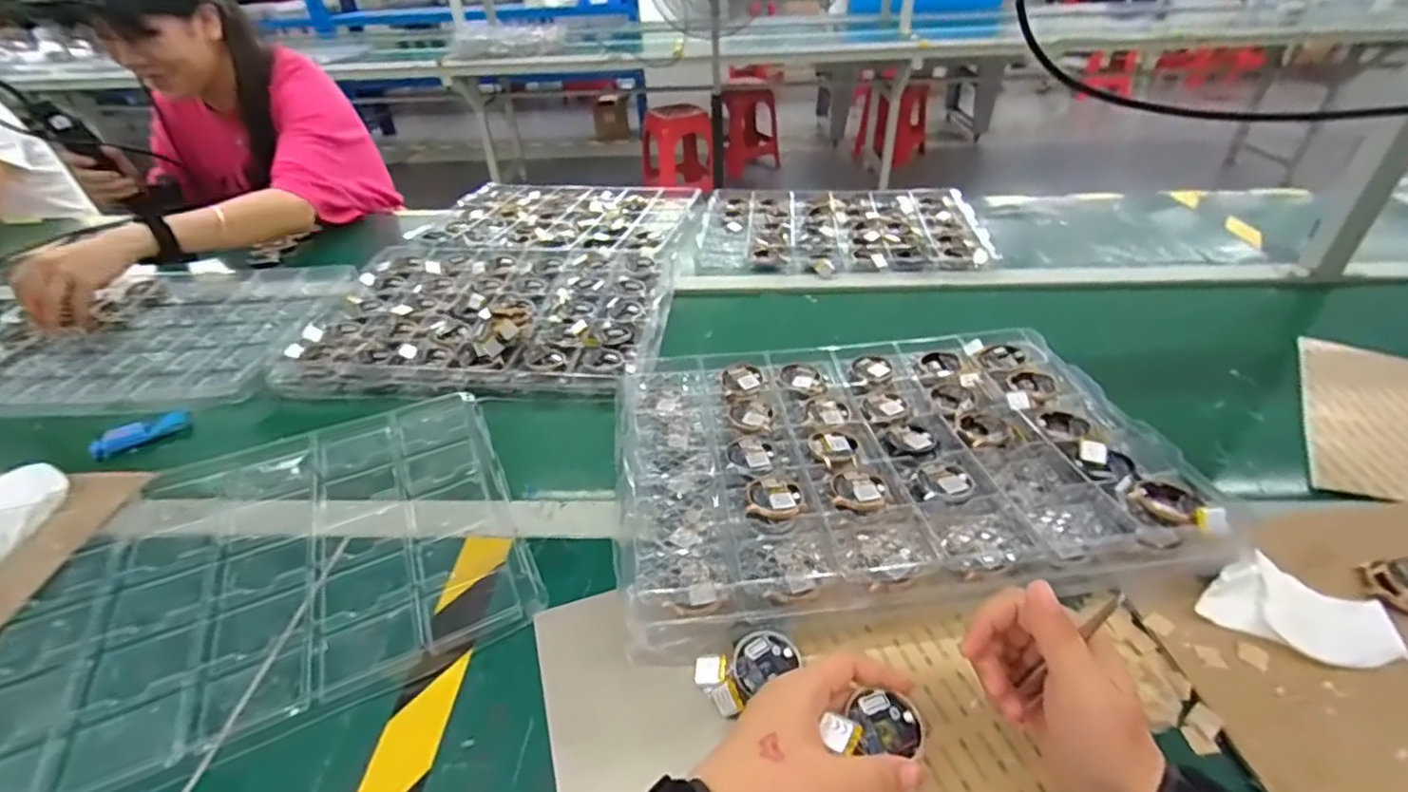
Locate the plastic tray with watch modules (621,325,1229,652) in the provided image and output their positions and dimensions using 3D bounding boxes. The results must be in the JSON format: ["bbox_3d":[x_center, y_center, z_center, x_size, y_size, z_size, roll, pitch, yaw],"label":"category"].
[{"bbox_3d":[0.149,0.051,0.545,0.442,0.062,0.308,-5,38,-6],"label":"plastic tray with watch modules"}]

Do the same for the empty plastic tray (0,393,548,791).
[{"bbox_3d":[-0.372,0.136,0.489,0.423,0.017,0.303,-15,40,-18],"label":"empty plastic tray"}]

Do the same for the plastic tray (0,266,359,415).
[{"bbox_3d":[-0.724,-0.091,0.808,0.456,0.036,0.328,2,38,3],"label":"plastic tray"}]

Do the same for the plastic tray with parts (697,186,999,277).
[{"bbox_3d":[0.218,-0.283,1.007,0.436,0.027,0.334,-1,37,2],"label":"plastic tray with parts"}]

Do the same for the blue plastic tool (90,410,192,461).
[{"bbox_3d":[-0.588,0.038,0.644,0.082,0.013,0.026,-31,47,-33],"label":"blue plastic tool"}]

